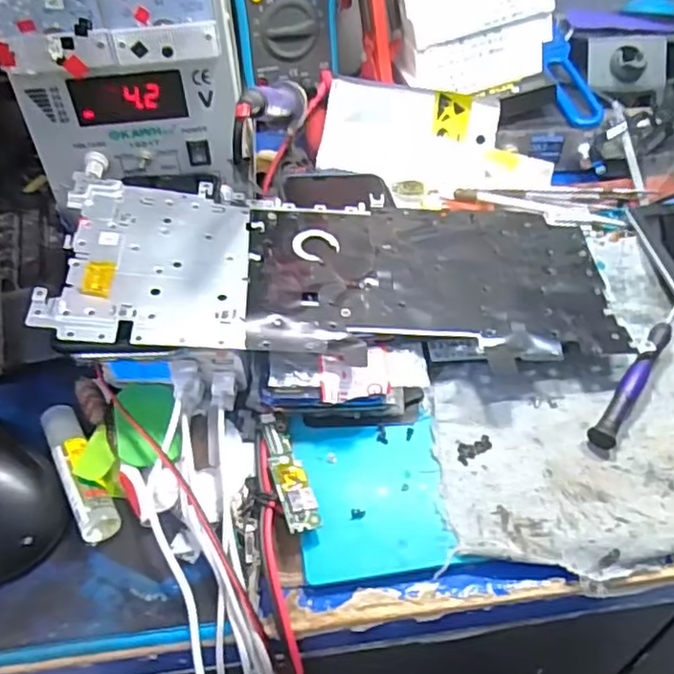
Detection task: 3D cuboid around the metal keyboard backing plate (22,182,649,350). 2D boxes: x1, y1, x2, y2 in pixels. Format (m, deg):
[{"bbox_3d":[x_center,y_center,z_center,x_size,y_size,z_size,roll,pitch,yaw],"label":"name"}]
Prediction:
[{"bbox_3d":[0.006,-0.042,0.413,0.337,0.007,0.126,2,49,-7],"label":"metal keyboard backing plate"}]

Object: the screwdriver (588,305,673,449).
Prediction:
[{"bbox_3d":[0.186,0.016,0.400,0.013,0.021,0.128,28,54,25],"label":"screwdriver"}]

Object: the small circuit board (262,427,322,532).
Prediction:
[{"bbox_3d":[-0.027,0.077,0.364,0.019,0.013,0.070,-16,49,-12],"label":"small circuit board"}]

